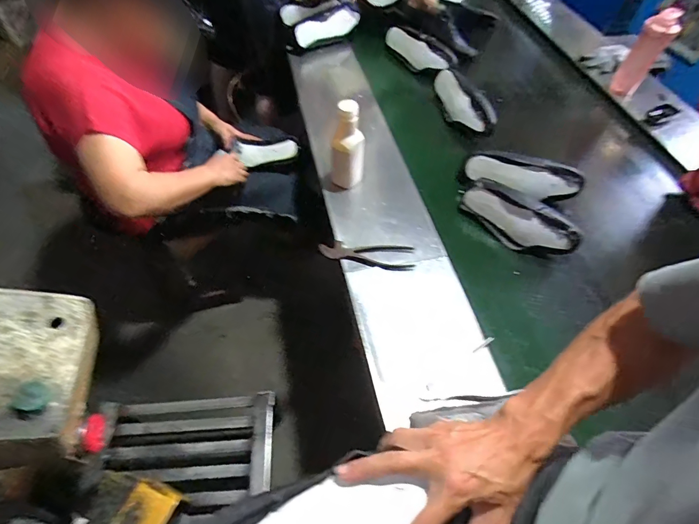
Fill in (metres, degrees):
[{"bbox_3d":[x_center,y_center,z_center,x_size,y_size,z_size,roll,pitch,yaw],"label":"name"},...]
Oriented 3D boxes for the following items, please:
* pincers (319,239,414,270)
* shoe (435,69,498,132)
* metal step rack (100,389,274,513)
[{"bbox_3d":[0.036,-0.016,0.820,0.194,0.015,0.062,4,54,-1],"label":"pincers"},{"bbox_3d":[0.336,-0.465,1.150,0.097,0.076,0.265,-16,57,-15],"label":"shoe"},{"bbox_3d":[-0.403,0.480,1.003,0.407,0.035,0.261,-3,54,-7],"label":"metal step rack"}]

